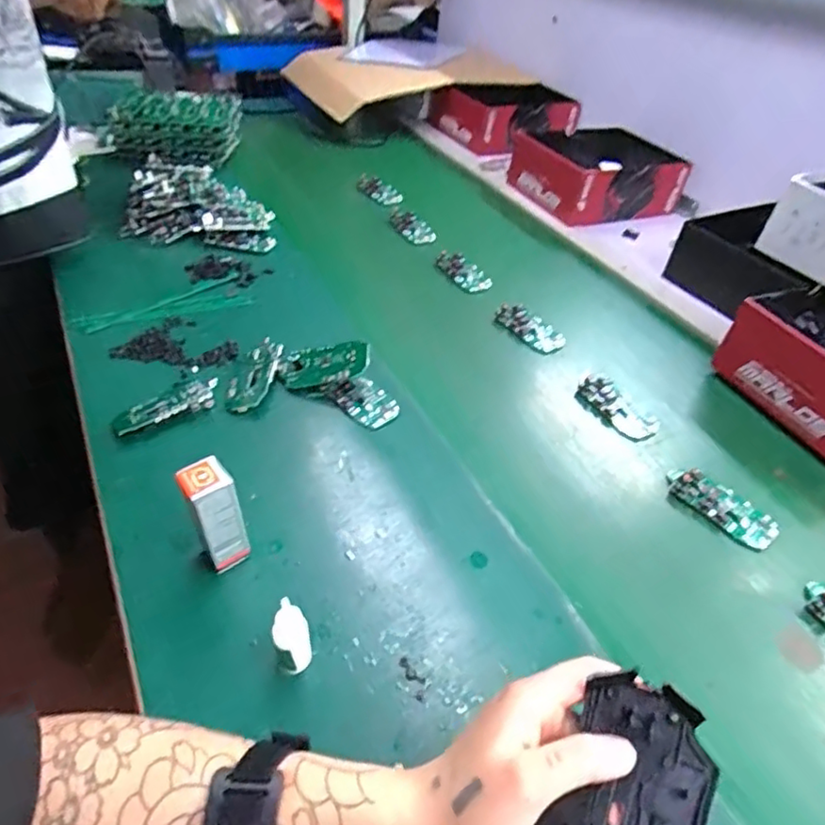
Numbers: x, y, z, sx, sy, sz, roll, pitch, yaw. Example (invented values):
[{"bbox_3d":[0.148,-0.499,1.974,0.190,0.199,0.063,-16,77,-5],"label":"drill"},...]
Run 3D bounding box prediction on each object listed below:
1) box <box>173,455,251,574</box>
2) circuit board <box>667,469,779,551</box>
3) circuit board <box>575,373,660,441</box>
[{"bbox_3d":[-0.142,0.079,0.435,0.031,0.100,0.028,-27,52,-30],"label":"box"},{"bbox_3d":[0.280,0.084,0.545,0.046,0.008,0.097,-32,54,-33],"label":"circuit board"},{"bbox_3d":[0.217,-0.007,0.635,0.049,0.012,0.090,-21,49,-26],"label":"circuit board"}]

